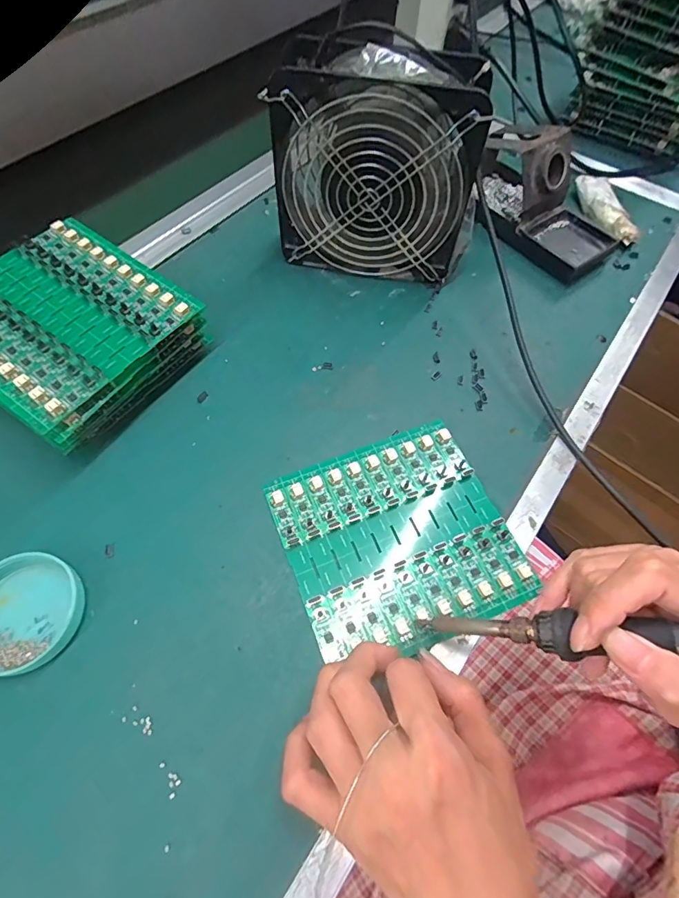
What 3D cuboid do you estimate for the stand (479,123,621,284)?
[{"bbox_3d":[0.188,-0.246,0.422,0.084,0.076,0.168,-36,69,-20],"label":"stand"}]

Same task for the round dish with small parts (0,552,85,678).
[{"bbox_3d":[-0.184,0.094,0.257,0.062,0.017,0.063,1,62,-2],"label":"round dish with small parts"}]

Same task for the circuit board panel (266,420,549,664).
[{"bbox_3d":[0.037,0.054,0.290,0.139,0.007,0.131,-20,63,-10],"label":"circuit board panel"}]

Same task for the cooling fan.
[{"bbox_3d":[0.030,-0.219,0.356,0.156,0.152,0.061,8,61,1],"label":"cooling fan"}]

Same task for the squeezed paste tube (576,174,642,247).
[{"bbox_3d":[0.271,-0.246,0.454,0.030,0.024,0.096,-10,63,-9],"label":"squeezed paste tube"}]

